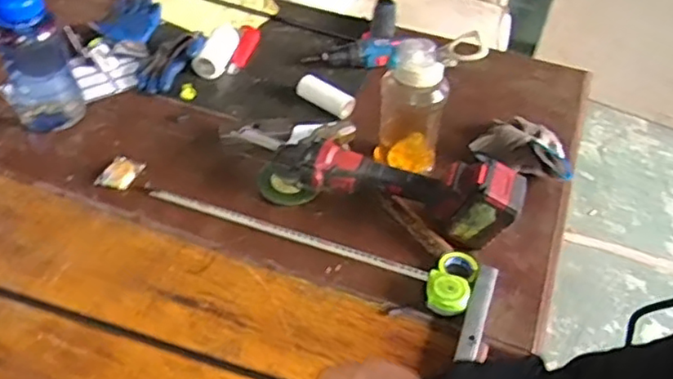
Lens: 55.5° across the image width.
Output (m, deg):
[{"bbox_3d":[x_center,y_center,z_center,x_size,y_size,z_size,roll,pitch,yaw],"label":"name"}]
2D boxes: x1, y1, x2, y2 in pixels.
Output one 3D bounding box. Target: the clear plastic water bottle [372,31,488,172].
[{"bbox_3d":[0.131,-0.124,0.968,0.119,0.224,0.072,-16,50,-17],"label":"clear plastic water bottle"}]

